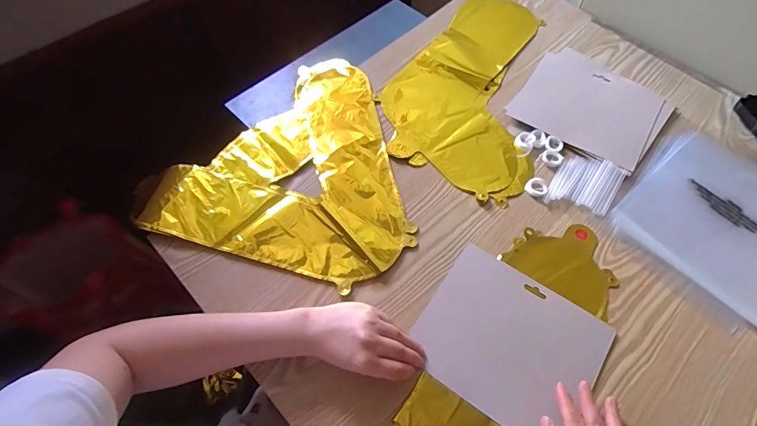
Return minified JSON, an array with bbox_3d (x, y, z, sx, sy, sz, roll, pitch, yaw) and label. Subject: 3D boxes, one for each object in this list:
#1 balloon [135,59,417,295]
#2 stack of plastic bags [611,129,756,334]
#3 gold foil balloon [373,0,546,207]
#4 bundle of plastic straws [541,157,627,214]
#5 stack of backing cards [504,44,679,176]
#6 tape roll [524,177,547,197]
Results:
[{"bbox_3d":[-0.154,-0.071,0.570,0.335,0.015,0.371,-10,61,-5],"label":"balloon"},{"bbox_3d":[0.442,0.010,0.525,0.240,0.013,0.208,-40,68,-19],"label":"stack of plastic bags"},{"bbox_3d":[0.170,-0.206,0.649,0.242,0.007,0.387,29,65,15],"label":"gold foil balloon"},{"bbox_3d":[0.279,-0.038,0.550,0.079,0.012,0.091,29,65,15],"label":"bundle of plastic straws"},{"bbox_3d":[0.323,-0.162,0.620,0.201,0.007,0.187,38,67,19],"label":"stack of backing cards"},{"bbox_3d":[0.213,-0.035,0.549,0.027,0.007,0.027,0,61,0],"label":"tape roll"}]

